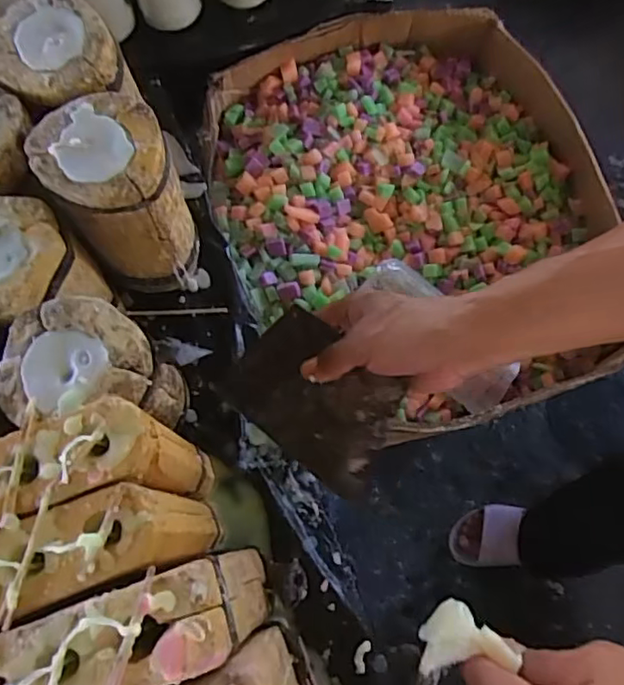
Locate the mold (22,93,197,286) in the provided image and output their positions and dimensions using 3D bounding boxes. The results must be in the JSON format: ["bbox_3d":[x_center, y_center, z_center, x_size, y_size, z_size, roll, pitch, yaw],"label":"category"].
[{"bbox_3d":[-0.147,-0.111,0.482,0.086,0.150,0.089,0,73,0],"label":"mold"}]

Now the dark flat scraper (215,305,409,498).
[{"bbox_3d":[0.001,0.038,0.461,0.138,0.008,0.093,36,93,22],"label":"dark flat scraper"}]

